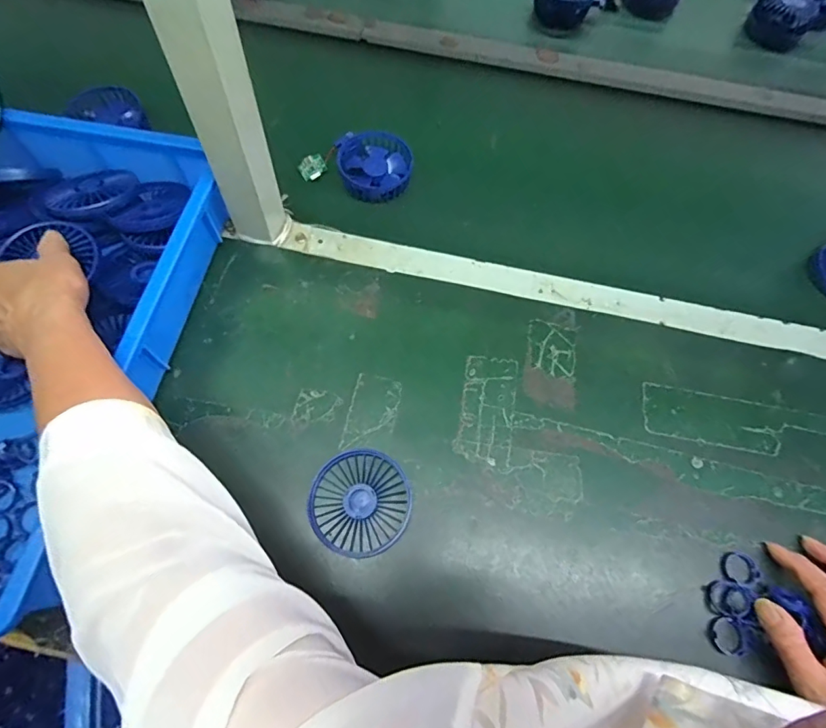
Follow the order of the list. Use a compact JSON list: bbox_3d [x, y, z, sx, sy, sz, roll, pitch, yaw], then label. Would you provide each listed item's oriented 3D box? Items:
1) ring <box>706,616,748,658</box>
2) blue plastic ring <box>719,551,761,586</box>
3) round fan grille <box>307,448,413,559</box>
[{"bbox_3d":[0.257,0.222,0.389,0.029,0.004,0.030,1,65,-3],"label":"ring"},{"bbox_3d":[0.281,0.175,0.408,0.032,0.004,0.026,9,65,0],"label":"blue plastic ring"},{"bbox_3d":[-0.046,0.119,0.413,0.086,0.006,0.086,1,65,-3],"label":"round fan grille"}]

